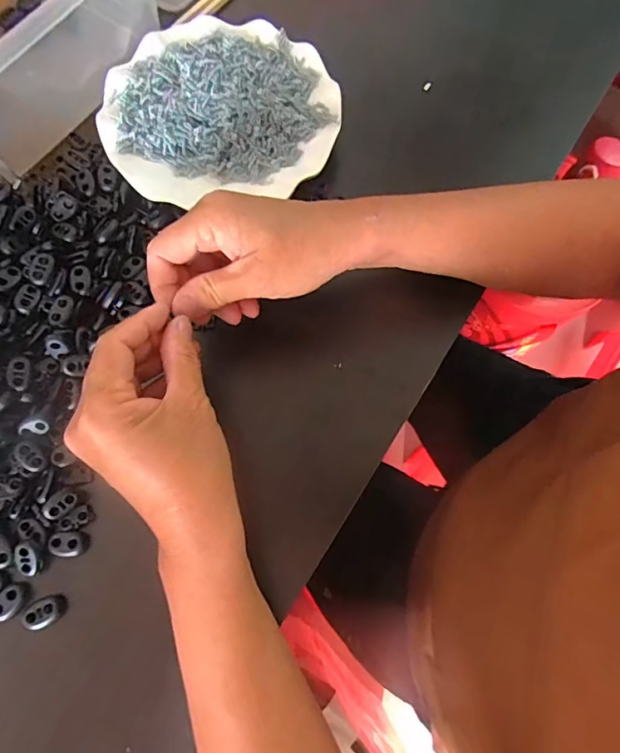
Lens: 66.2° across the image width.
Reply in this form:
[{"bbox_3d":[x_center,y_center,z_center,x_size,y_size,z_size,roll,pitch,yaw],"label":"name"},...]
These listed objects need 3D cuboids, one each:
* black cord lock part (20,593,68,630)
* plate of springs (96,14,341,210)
[{"bbox_3d":[-0.159,0.141,0.283,0.021,0.009,0.015,-32,76,-11],"label":"black cord lock part"},{"bbox_3d":[-0.071,-0.217,0.382,0.179,0.023,0.164,-5,73,-3],"label":"plate of springs"}]

